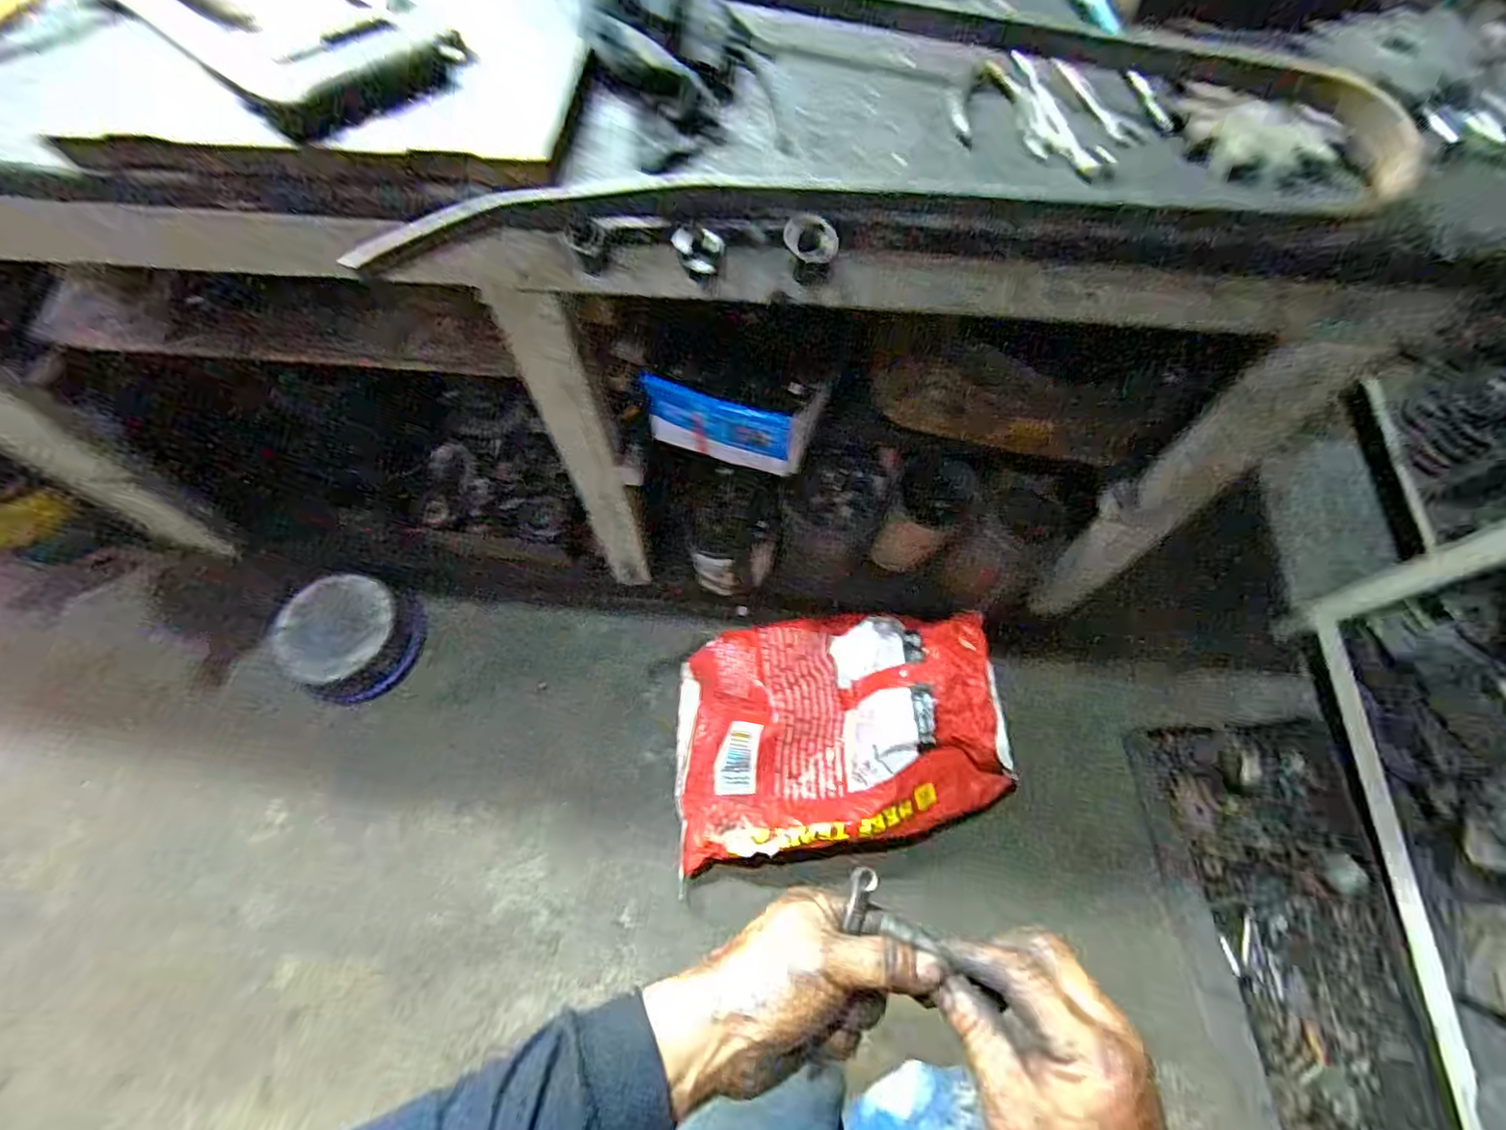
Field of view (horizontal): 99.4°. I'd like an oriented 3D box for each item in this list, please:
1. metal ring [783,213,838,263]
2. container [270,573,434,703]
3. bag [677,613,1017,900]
[{"bbox_3d":[0.041,-0.228,0.446,0.037,0.008,0.031,6,97,-11],"label":"metal ring"},{"bbox_3d":[-0.721,0.127,1.143,0.210,0.117,0.209,0,65,1],"label":"container"},{"bbox_3d":[0.129,0.249,1.014,0.535,0.158,0.354,-14,67,-6],"label":"bag"}]

